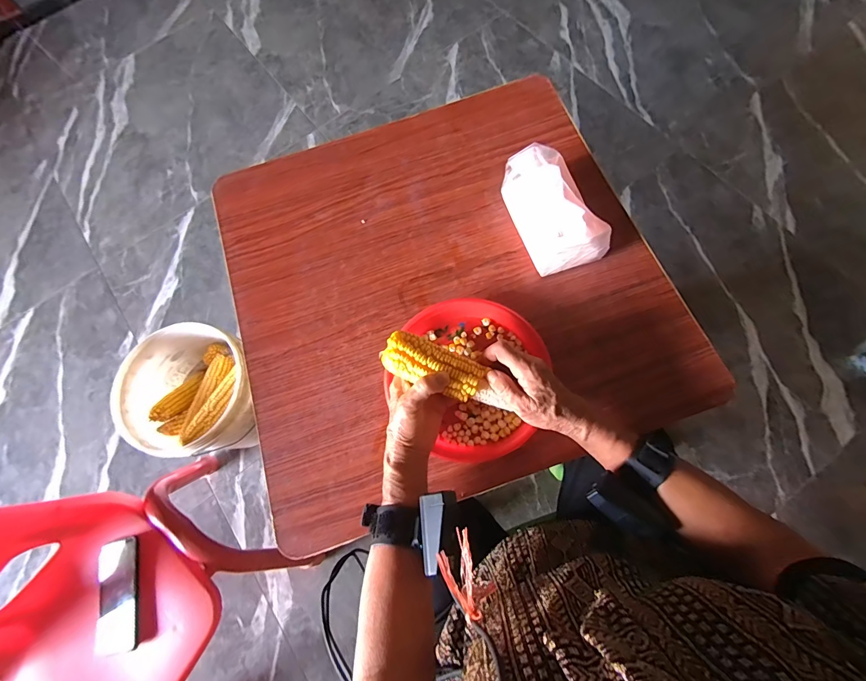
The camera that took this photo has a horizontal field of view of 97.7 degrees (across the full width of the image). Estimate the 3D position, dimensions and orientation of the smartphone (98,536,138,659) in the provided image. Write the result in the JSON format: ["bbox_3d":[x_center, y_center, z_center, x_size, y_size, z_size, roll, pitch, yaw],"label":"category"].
[{"bbox_3d":[-0.492,0.396,0.588,0.060,0.009,0.155,-18,72,-2],"label":"smartphone"}]

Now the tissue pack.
[{"bbox_3d":[0.167,-0.186,0.524,0.088,0.096,0.167,-20,71,-3],"label":"tissue pack"}]

